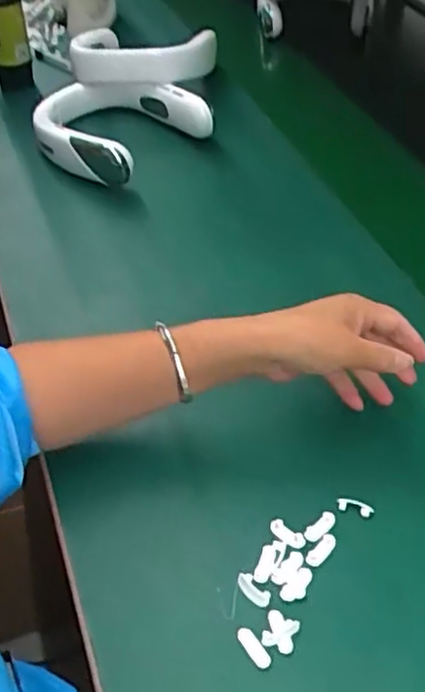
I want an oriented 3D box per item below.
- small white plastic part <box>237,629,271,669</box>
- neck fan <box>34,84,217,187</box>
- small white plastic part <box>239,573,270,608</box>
[{"bbox_3d":[0.027,0.196,0.452,0.011,0.005,0.028,-31,52,-24],"label":"small white plastic part"},{"bbox_3d":[-0.114,-0.255,0.852,0.174,0.062,0.154,25,52,25],"label":"neck fan"},{"bbox_3d":[0.028,0.167,0.477,0.012,0.004,0.027,-36,54,-28],"label":"small white plastic part"}]

